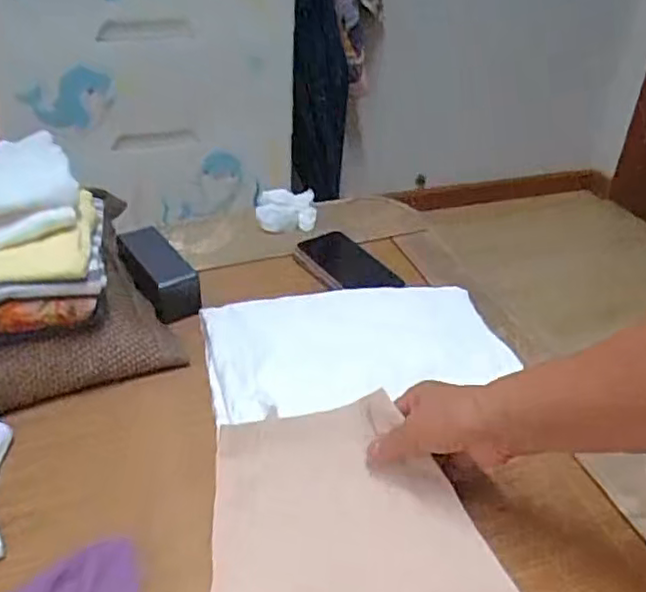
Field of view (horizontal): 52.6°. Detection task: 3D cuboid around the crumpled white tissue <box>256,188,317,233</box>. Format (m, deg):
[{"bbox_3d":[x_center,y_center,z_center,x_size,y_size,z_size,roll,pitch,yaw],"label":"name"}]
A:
[{"bbox_3d":[-0.052,-0.122,0.917,0.081,0.034,0.080,-3,37,-6],"label":"crumpled white tissue"}]

